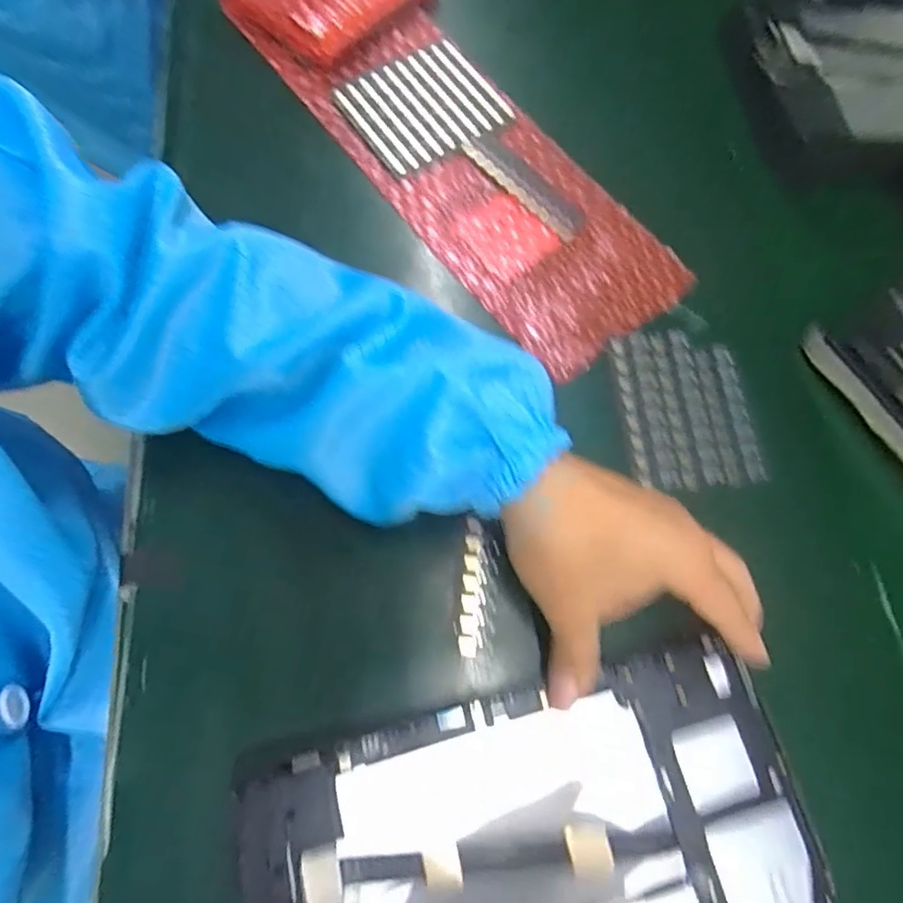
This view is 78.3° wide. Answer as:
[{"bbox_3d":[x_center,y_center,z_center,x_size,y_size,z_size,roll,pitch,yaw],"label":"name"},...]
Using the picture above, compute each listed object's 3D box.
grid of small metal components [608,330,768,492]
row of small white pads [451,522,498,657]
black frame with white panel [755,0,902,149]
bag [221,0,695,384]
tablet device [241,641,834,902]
[{"bbox_3d":[0.134,-0.026,0.319,0.072,0.008,0.093,-5,71,-6],"label":"grid of small metal components"},{"bbox_3d":[0.014,0.069,0.284,0.019,0.007,0.067,7,70,-2],"label":"row of small white pads"},{"bbox_3d":[0.350,-0.296,0.420,0.269,0.024,0.170,-11,69,-10],"label":"black frame with white panel"},{"bbox_3d":[-0.004,-0.225,0.373,0.135,0.025,0.384,-34,76,-14],"label":"bag"},{"bbox_3d":[0.038,0.183,0.232,0.232,0.011,0.146,-13,70,-6],"label":"tablet device"}]

